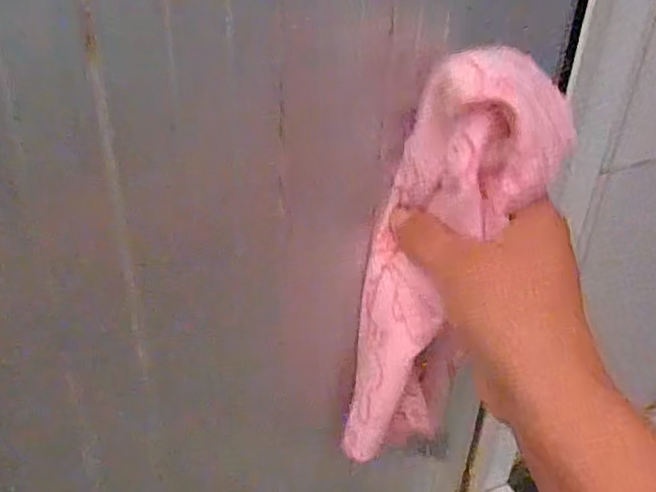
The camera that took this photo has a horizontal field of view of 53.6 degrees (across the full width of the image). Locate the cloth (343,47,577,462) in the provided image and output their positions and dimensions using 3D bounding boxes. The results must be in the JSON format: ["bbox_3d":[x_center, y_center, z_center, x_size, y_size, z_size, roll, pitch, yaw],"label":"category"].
[{"bbox_3d":[0.057,0.015,0.312,0.067,0.208,0.066,-7,32,-39],"label":"cloth"}]

